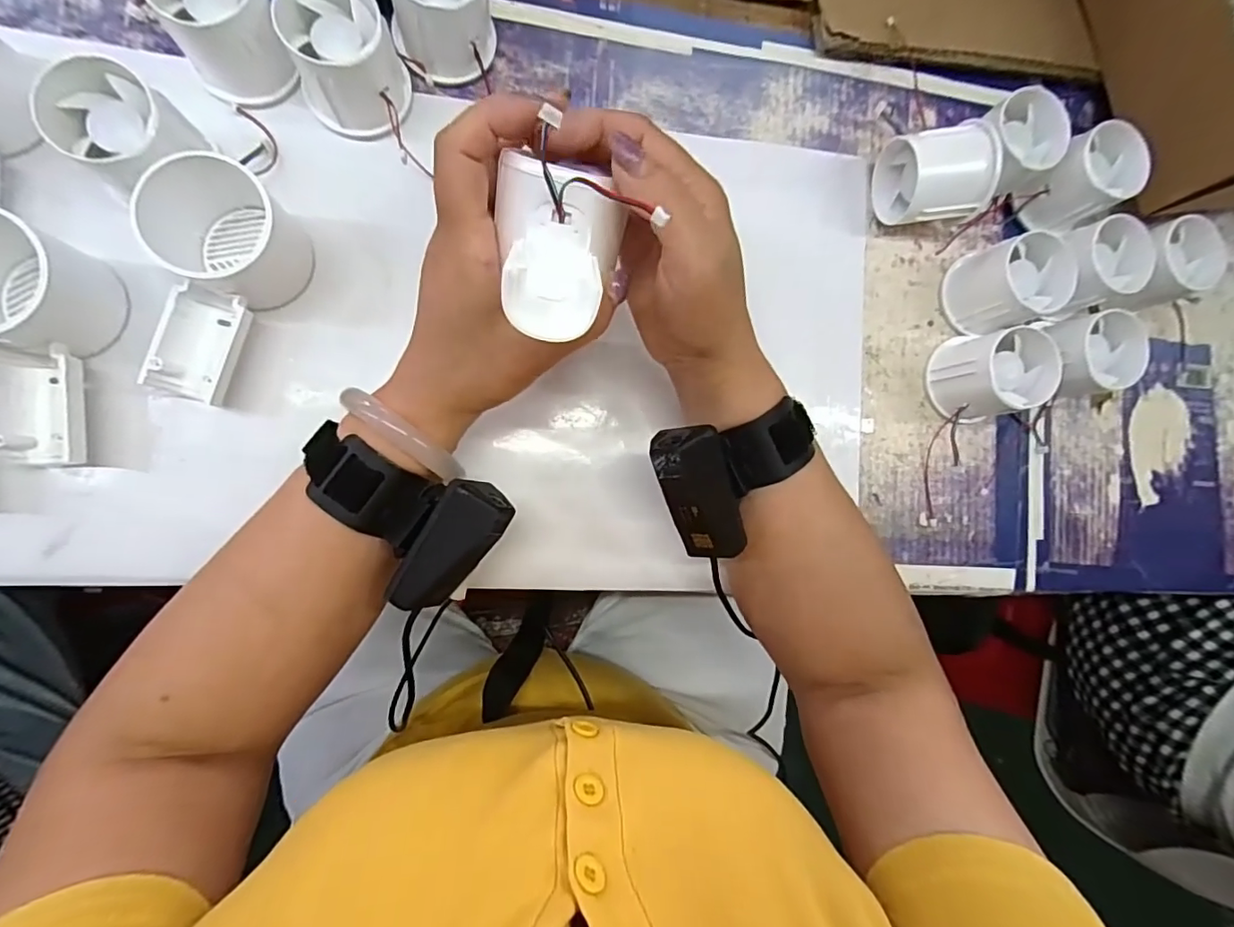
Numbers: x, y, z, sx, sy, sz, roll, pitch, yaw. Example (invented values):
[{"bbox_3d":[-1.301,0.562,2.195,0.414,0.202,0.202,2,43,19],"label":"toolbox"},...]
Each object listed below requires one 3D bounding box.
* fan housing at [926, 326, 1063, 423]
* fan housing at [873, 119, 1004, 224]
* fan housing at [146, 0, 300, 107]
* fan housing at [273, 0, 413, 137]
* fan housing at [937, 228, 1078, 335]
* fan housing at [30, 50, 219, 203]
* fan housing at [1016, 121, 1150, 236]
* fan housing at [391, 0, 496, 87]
[{"bbox_3d":[0.240,-0.058,0.346,0.052,0.050,0.054,-3,89,-10],"label":"fan housing"},{"bbox_3d":[0.198,-0.179,0.338,0.049,0.056,0.051,-2,88,-10],"label":"fan housing"},{"bbox_3d":[-0.204,-0.230,0.280,0.051,0.051,0.059,-22,92,-10],"label":"fan housing"},{"bbox_3d":[-0.147,-0.219,0.290,0.057,0.045,0.063,-6,89,-10],"label":"fan housing"},{"bbox_3d":[0.255,-0.117,0.350,0.053,0.051,0.052,0,88,-10],"label":"fan housing"},{"bbox_3d":[-0.244,-0.165,0.271,0.053,0.047,0.052,0,88,-10],"label":"fan housing"},{"bbox_3d":[0.305,-0.186,0.354,0.055,0.043,0.048,-30,93,-9],"label":"fan housing"},{"bbox_3d":[-0.098,-0.254,0.300,0.055,0.049,0.060,-7,89,-10],"label":"fan housing"}]

